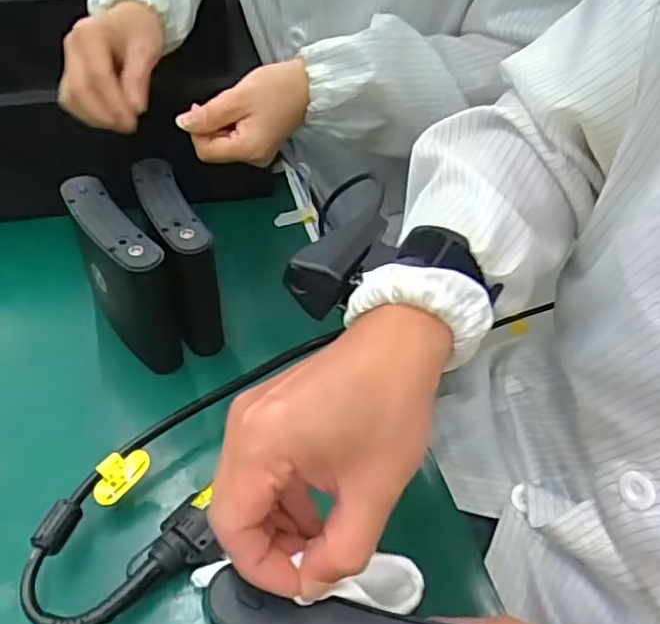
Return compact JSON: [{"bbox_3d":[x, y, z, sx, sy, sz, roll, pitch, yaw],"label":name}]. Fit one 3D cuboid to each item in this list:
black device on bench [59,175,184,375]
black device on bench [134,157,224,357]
[{"bbox_3d":[-0.151,-0.018,0.495,0.045,0.115,0.143,-22,47,-21],"label":"black device on bench"},{"bbox_3d":[-0.115,-0.040,0.507,0.039,0.108,0.127,-15,45,-14],"label":"black device on bench"}]

